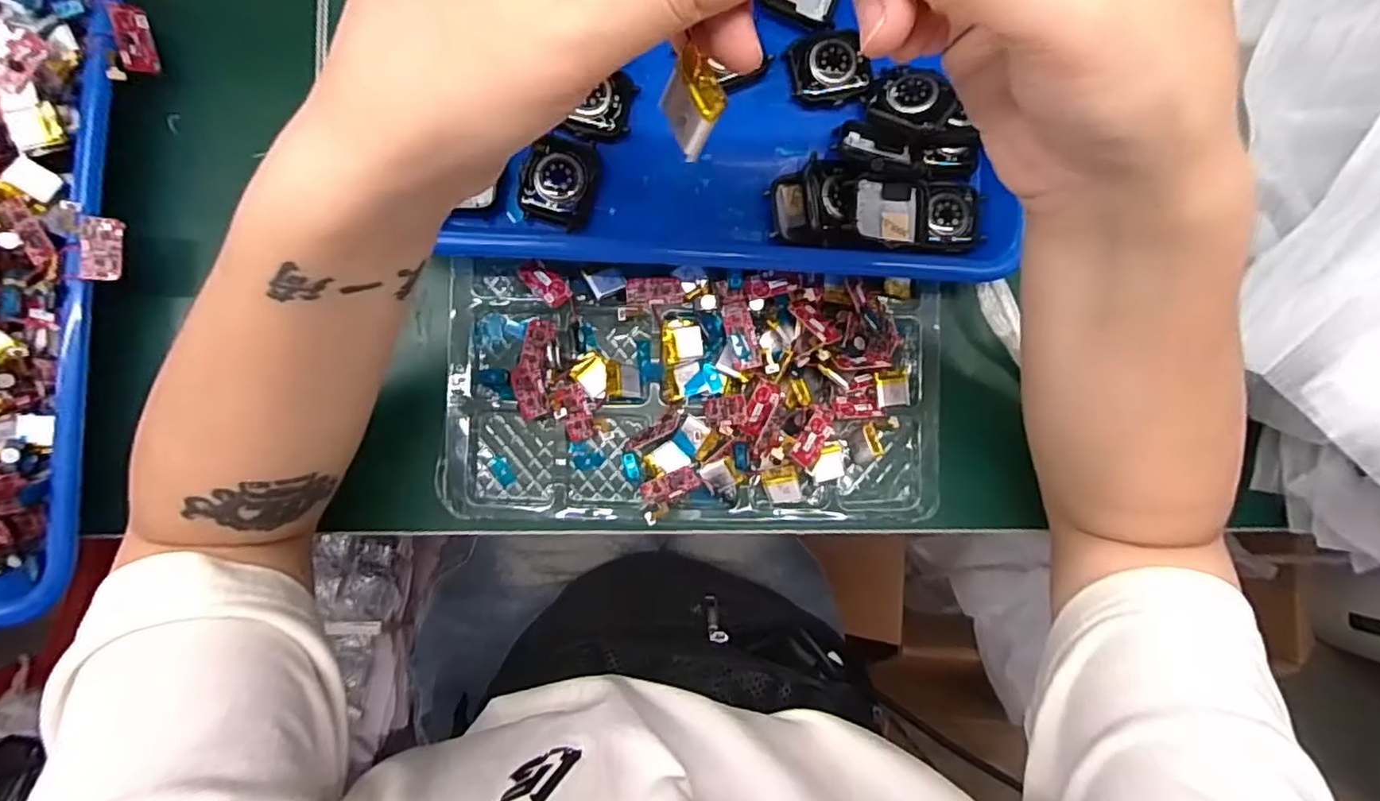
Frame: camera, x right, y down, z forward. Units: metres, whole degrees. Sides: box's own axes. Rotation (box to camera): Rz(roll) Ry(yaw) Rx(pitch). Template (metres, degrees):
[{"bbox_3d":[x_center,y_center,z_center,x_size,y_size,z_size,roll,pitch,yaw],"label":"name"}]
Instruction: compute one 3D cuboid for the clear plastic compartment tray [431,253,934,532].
[{"bbox_3d":[0.005,0.000,0.331,0.264,0.032,0.138,3,87,-5],"label":"clear plastic compartment tray"}]

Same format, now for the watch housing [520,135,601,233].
[{"bbox_3d":[-0.066,-0.111,0.316,0.036,0.014,0.043,12,86,-4],"label":"watch housing"}]

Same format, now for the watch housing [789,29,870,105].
[{"bbox_3d":[0.073,-0.174,0.326,0.038,0.013,0.034,-9,88,-5],"label":"watch housing"}]

